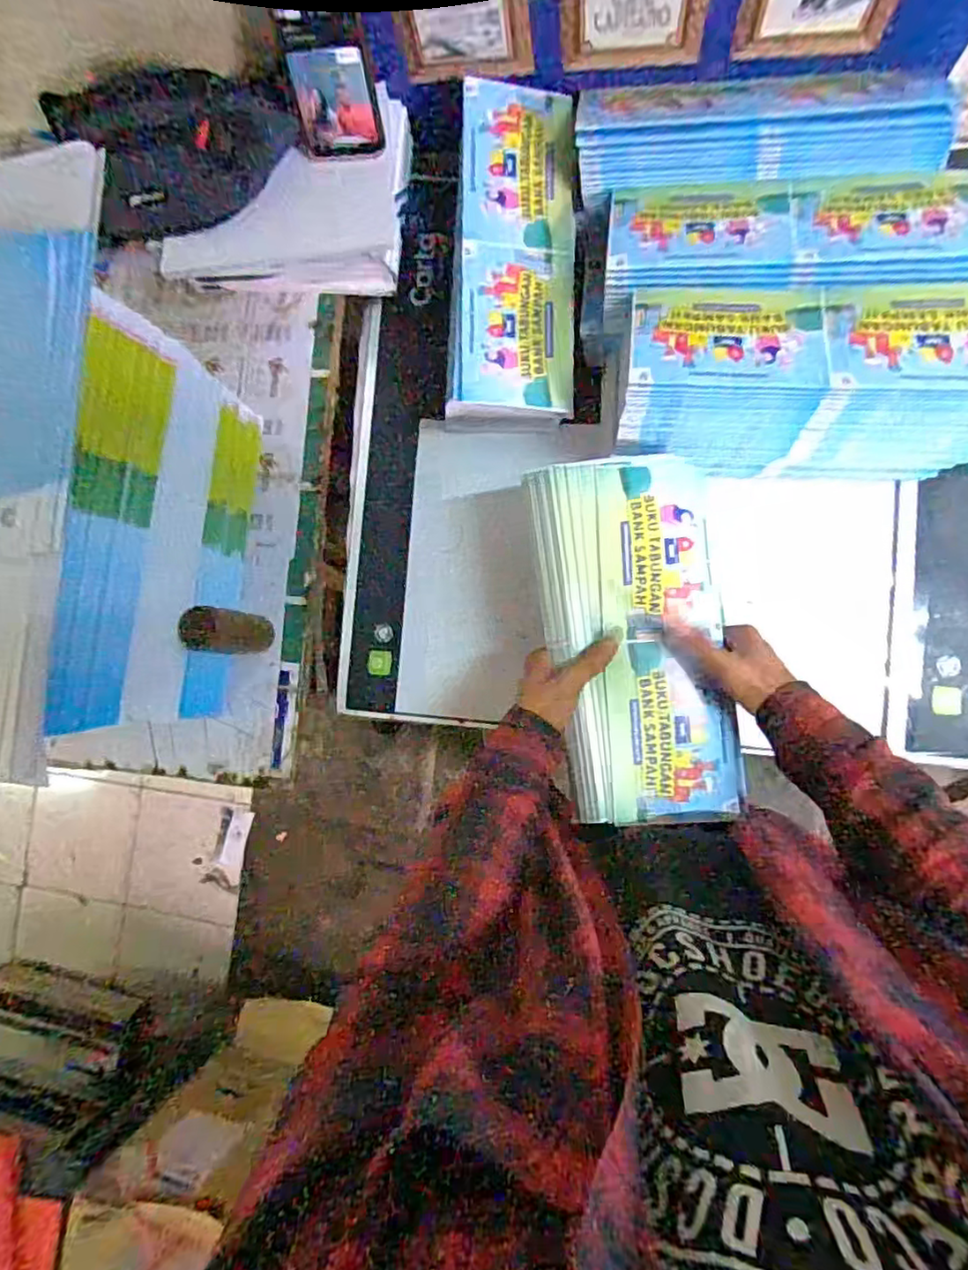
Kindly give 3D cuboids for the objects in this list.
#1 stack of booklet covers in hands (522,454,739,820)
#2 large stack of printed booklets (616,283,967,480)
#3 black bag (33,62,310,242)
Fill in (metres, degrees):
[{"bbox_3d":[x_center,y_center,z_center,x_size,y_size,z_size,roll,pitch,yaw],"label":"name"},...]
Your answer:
[{"bbox_3d":[0.134,0.002,0.545,0.152,0.038,0.308,-9,85,9],"label":"stack of booklet covers in hands"},{"bbox_3d":[0.279,-0.224,0.554,0.298,0.140,0.132,2,87,9],"label":"large stack of printed booklets"},{"bbox_3d":[-0.299,-0.473,0.618,0.230,0.042,0.121,-8,123,-2],"label":"black bag"}]

